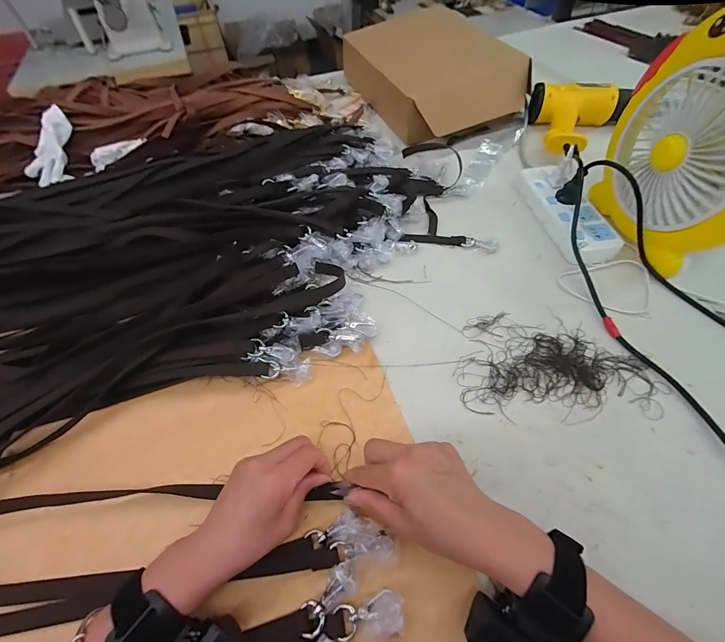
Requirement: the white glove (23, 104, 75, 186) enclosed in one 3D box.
[{"bbox_3d":[-0.581,-0.331,0.651,0.078,0.026,0.162,1,83,3],"label":"white glove"}]

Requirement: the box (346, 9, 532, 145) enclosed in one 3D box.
[{"bbox_3d":[0.141,-0.531,0.747,0.250,0.105,0.367,-20,57,-11],"label":"box"}]

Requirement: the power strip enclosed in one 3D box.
[{"bbox_3d":[0.315,-0.175,0.542,0.078,0.031,0.215,-9,55,-3],"label":"power strip"}]

